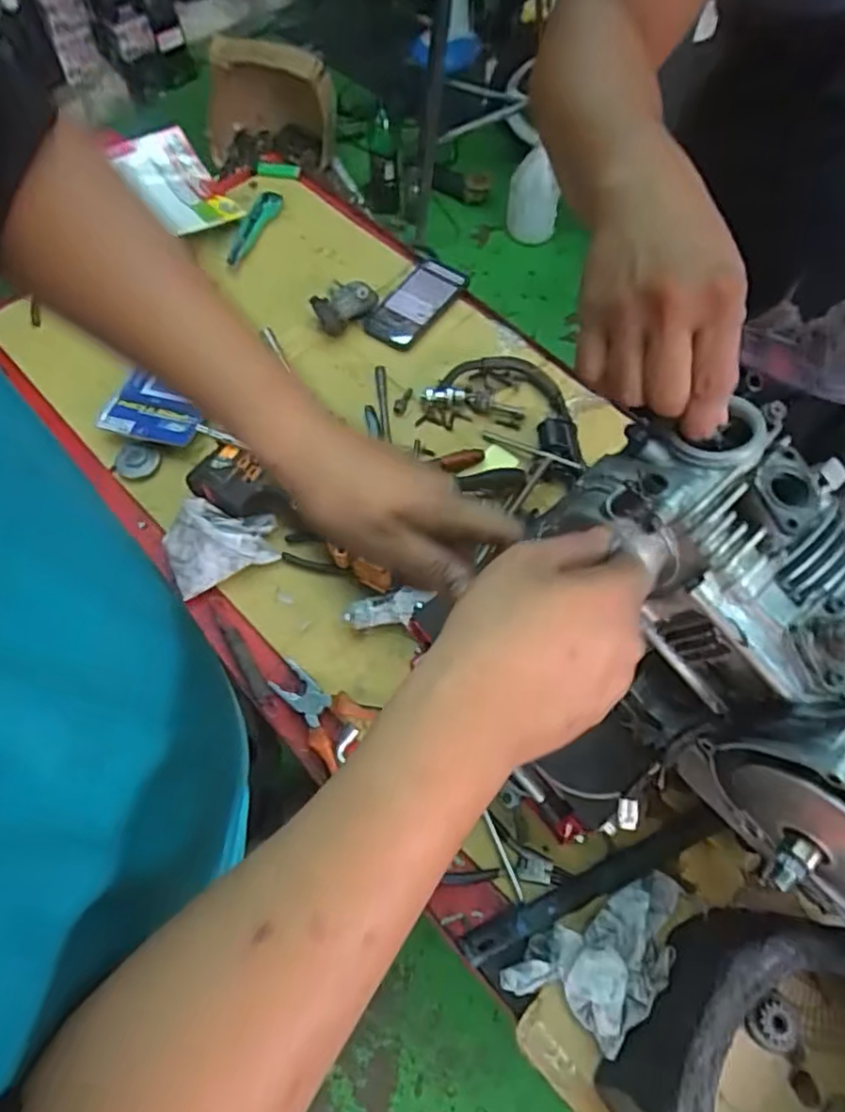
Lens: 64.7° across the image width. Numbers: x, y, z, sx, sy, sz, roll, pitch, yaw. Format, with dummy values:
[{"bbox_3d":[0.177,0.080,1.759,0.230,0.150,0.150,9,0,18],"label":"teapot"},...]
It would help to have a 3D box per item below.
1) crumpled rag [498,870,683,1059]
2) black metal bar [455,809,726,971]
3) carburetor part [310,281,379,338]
[{"bbox_3d":[0.162,0.337,0.580,0.095,0.049,0.164,40,70,18],"label":"crumpled rag"},{"bbox_3d":[0.160,0.302,0.618,0.268,0.025,0.026,-22,65,-11],"label":"black metal bar"},{"bbox_3d":[-0.110,-0.355,0.936,0.091,0.048,0.053,-40,70,-18],"label":"carburetor part"}]

